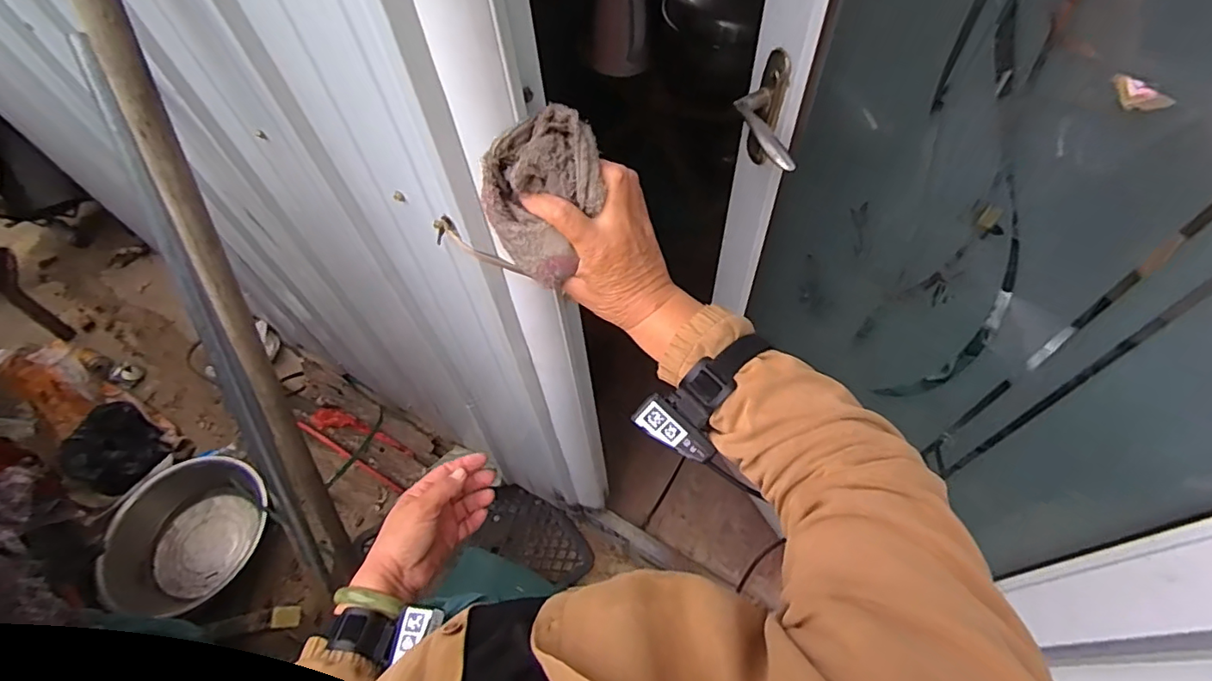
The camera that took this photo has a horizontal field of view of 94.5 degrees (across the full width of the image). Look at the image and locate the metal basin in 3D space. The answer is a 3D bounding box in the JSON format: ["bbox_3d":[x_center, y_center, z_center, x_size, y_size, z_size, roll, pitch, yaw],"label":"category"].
[{"bbox_3d":[-1.059,0.490,1.419,0.303,0.122,0.372,-1,60,2],"label":"metal basin"}]

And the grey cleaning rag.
[{"bbox_3d":[-0.046,-0.107,0.442,0.089,0.109,0.069,-30,63,-14],"label":"grey cleaning rag"}]

